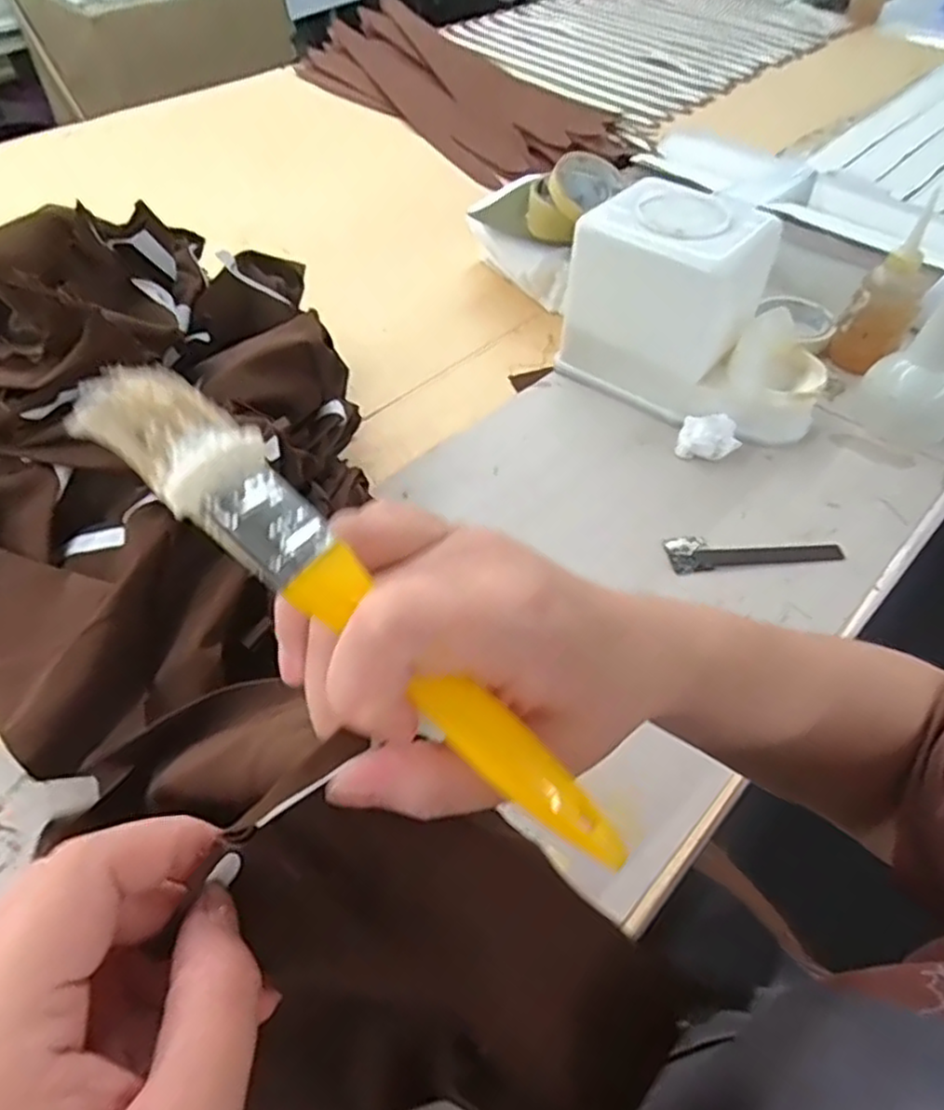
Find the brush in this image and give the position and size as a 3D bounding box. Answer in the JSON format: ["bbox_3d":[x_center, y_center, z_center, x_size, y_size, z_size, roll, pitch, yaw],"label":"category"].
[{"bbox_3d":[-0.024,0.017,0.178,0.167,0.009,0.027,44,58,-6],"label":"brush"}]

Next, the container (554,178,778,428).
[{"bbox_3d":[0.183,-0.245,0.689,0.153,0.159,0.121,31,56,21],"label":"container"}]

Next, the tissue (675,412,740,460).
[{"bbox_3d":[0.218,-0.109,0.653,0.053,0.045,0.030,19,53,12],"label":"tissue"}]

